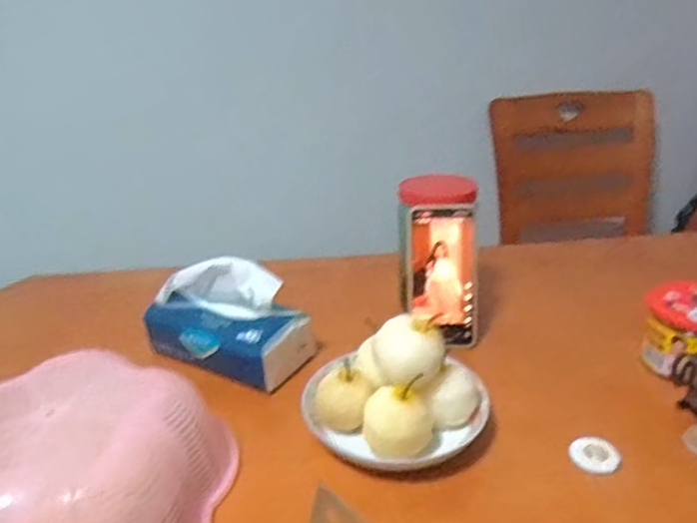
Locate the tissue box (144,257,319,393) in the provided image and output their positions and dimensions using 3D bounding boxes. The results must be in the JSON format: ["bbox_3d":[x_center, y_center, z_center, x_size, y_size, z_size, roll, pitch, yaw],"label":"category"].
[{"bbox_3d":[-0.138,0.058,0.691,0.175,0.106,0.094,12,28,29],"label":"tissue box"}]

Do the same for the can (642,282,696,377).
[{"bbox_3d":[0.369,0.072,0.653,0.098,0.069,0.100,-2,24,1],"label":"can"}]

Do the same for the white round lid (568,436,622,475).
[{"bbox_3d":[0.220,0.172,0.545,0.041,0.011,0.041,-2,24,1],"label":"white round lid"}]

